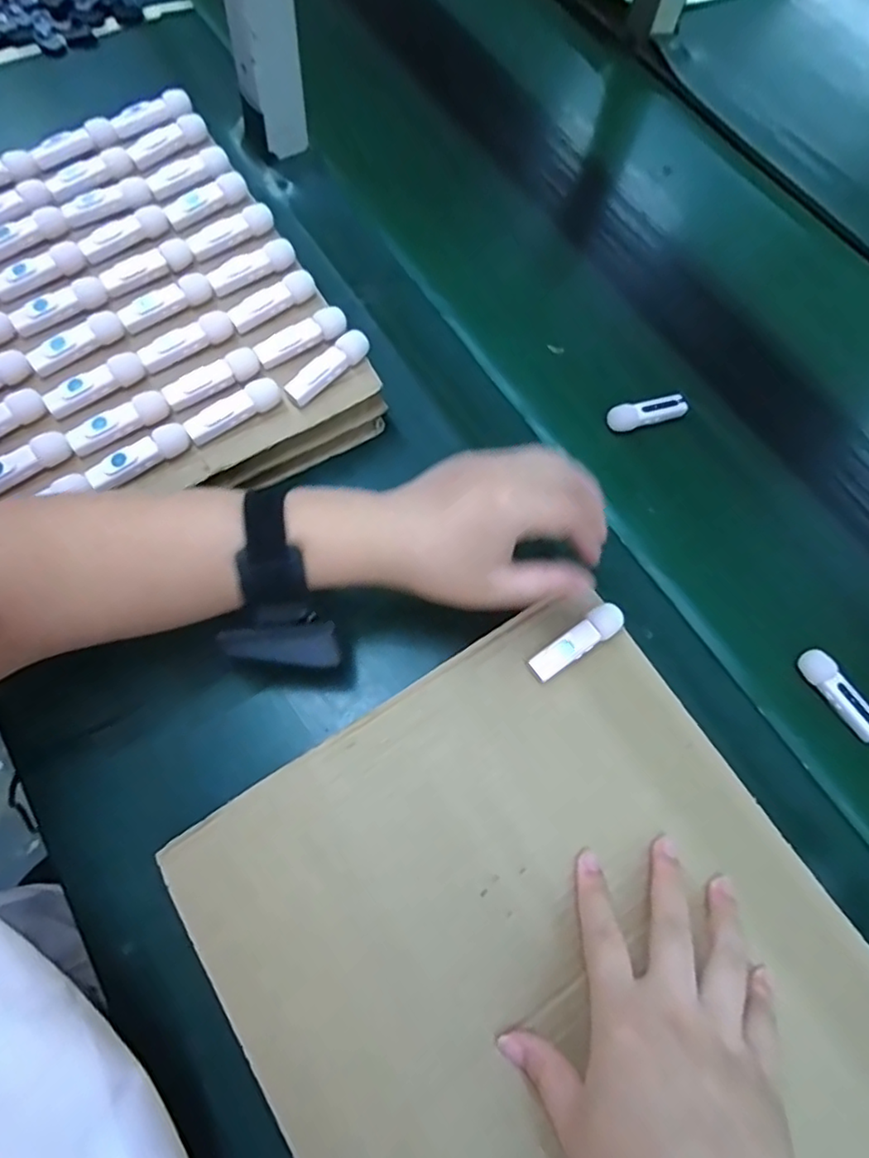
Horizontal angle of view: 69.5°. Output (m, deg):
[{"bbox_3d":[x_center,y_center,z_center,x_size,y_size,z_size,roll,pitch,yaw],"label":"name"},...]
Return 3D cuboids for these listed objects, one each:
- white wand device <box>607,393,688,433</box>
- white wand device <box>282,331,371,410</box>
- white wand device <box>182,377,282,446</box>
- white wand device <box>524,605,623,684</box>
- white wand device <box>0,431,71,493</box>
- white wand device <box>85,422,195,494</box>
[{"bbox_3d":[0.167,-0.130,0.489,0.065,0.011,0.018,-14,69,-6],"label":"white wand device"},{"bbox_3d":[-0.072,-0.142,0.423,0.066,0.018,0.015,-40,76,-19],"label":"white wand device"},{"bbox_3d":[-0.131,-0.110,0.410,0.064,0.015,0.016,-30,73,-17],"label":"white wand device"},{"bbox_3d":[0.086,0.039,0.380,0.064,0.015,0.018,-33,73,-13],"label":"white wand device"},{"bbox_3d":[-0.260,-0.071,0.386,0.065,0.013,0.017,-33,74,-17],"label":"white wand device"},{"bbox_3d":[-0.187,-0.078,0.394,0.065,0.012,0.015,-34,74,-18],"label":"white wand device"}]

